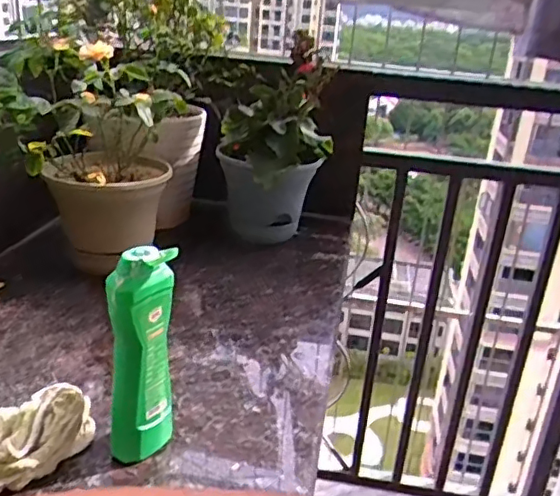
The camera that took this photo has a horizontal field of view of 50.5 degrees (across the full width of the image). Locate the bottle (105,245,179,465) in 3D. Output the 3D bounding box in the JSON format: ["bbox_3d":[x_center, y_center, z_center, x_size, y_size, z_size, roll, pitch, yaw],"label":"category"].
[{"bbox_3d":[-0.125,0.101,0.546,0.049,0.211,0.050,5,22,1],"label":"bottle"}]

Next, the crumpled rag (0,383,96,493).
[{"bbox_3d":[-0.225,0.173,0.545,0.056,0.062,0.129,16,25,26],"label":"crumpled rag"}]

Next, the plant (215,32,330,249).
[{"bbox_3d":[-0.012,-0.178,1.067,0.194,0.347,0.175,5,22,1],"label":"plant"}]

